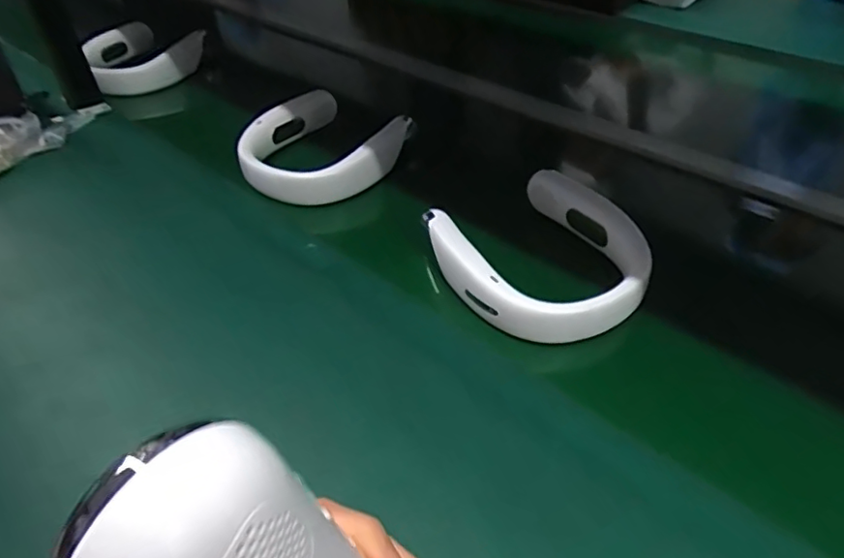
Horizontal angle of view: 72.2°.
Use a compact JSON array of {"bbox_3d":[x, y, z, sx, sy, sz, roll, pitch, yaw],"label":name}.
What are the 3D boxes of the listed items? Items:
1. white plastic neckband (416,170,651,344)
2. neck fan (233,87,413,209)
[{"bbox_3d":[0.116,-0.019,0.571,0.187,0.063,0.187,-24,46,-20],"label":"white plastic neckband"},{"bbox_3d":[-0.126,-0.169,0.723,0.169,0.045,0.199,23,49,26],"label":"neck fan"}]

